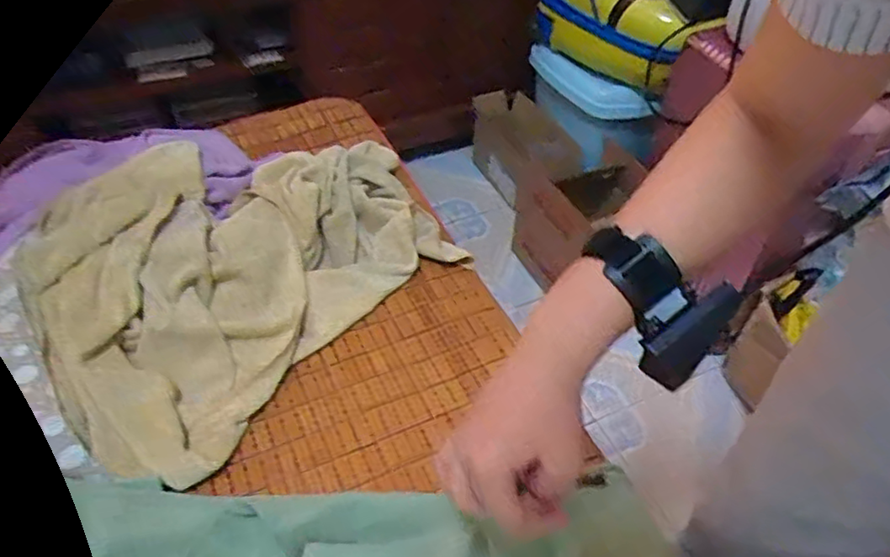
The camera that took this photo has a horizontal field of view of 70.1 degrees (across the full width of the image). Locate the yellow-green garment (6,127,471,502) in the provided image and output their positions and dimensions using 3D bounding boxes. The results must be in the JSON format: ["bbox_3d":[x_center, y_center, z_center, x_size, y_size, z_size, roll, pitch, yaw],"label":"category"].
[{"bbox_3d":[-0.198,-0.040,0.669,0.312,0.084,0.462,35,56,25],"label":"yellow-green garment"}]

